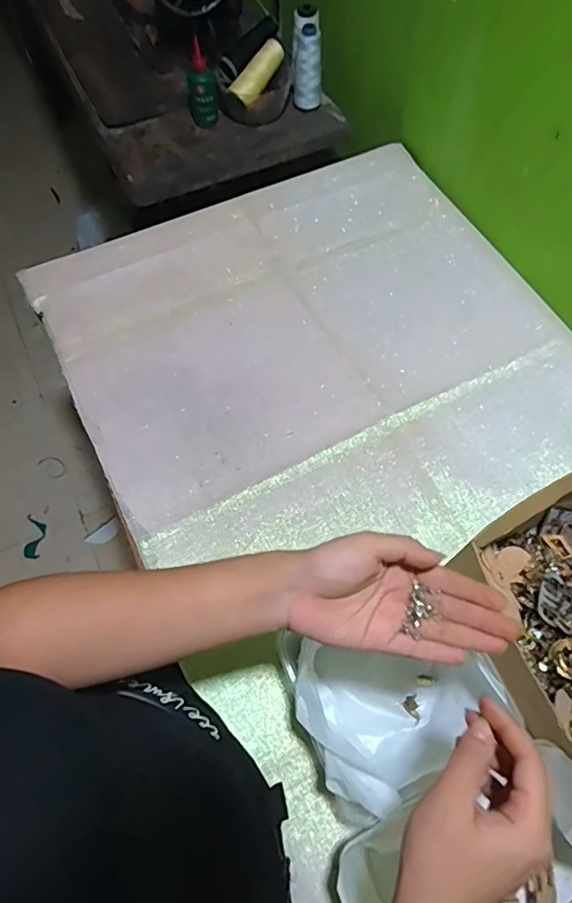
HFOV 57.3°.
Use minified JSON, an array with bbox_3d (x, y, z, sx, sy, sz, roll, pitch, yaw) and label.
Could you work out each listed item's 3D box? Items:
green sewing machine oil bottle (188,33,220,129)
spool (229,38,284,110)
[{"bbox_3d":[-0.132,-0.567,0.817,0.046,0.112,0.044,-5,64,-1],"label":"green sewing machine oil bottle"},{"bbox_3d":[-0.042,-0.601,0.829,0.034,0.032,0.108,38,92,18],"label":"spool"}]

